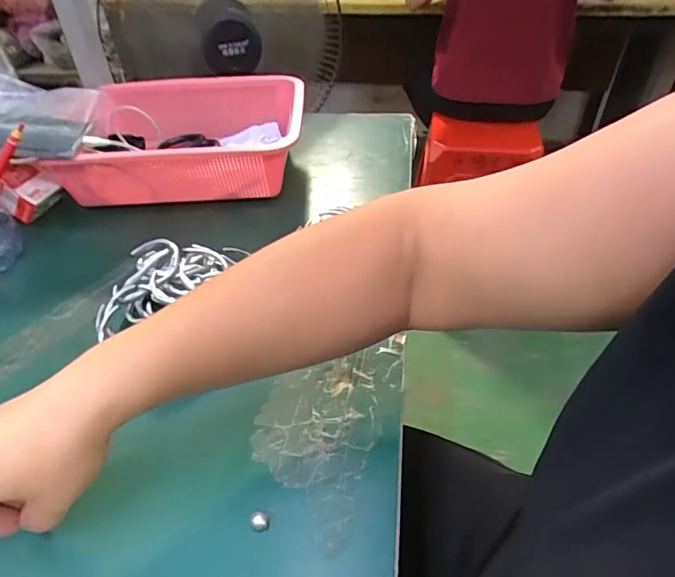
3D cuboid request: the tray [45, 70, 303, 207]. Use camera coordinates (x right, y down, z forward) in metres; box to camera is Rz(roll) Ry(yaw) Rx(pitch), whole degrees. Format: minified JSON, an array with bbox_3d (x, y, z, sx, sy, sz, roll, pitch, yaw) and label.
[{"bbox_3d":[-0.186,-0.178,0.596,0.280,0.093,0.218,-2,42,1],"label":"tray"}]

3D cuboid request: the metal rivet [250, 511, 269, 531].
[{"bbox_3d":[-0.048,0.141,0.290,0.010,0.007,0.012,-23,45,-21],"label":"metal rivet"}]

